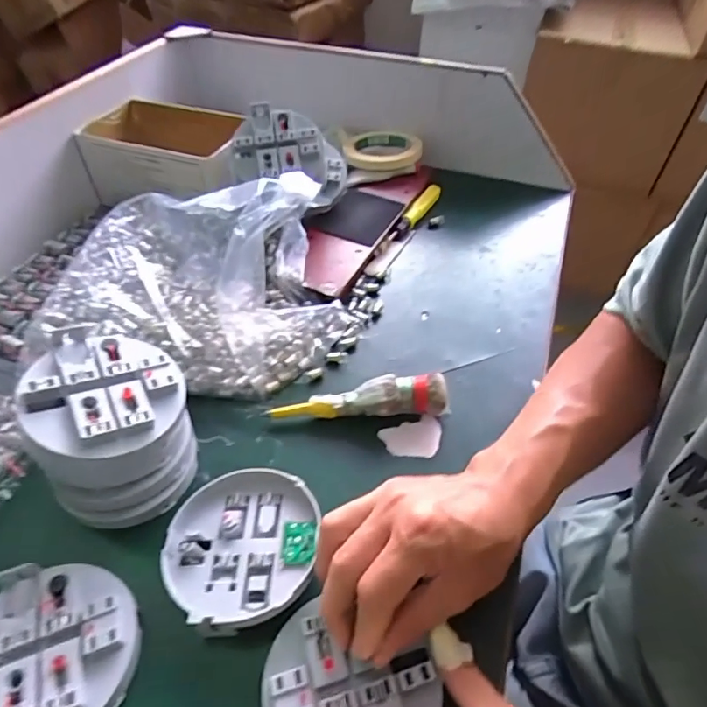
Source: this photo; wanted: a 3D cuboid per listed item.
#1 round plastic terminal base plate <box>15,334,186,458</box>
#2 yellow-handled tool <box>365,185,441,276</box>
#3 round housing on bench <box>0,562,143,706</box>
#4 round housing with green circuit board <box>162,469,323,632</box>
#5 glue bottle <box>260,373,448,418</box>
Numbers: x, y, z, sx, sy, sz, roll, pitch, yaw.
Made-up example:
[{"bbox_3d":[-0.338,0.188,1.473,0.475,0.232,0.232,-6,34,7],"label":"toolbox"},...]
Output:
[{"bbox_3d":[-0.171,0.026,0.351,0.090,0.031,0.098,2,49,-2],"label":"round plastic terminal base plate"},{"bbox_3d":[0.064,-0.155,0.627,0.020,0.020,0.185,23,50,19],"label":"yellow-handled tool"},{"bbox_3d":[-0.185,0.181,0.309,0.100,0.023,0.100,1,47,-1],"label":"round housing on bench"},{"bbox_3d":[-0.077,0.134,0.354,0.104,0.030,0.110,1,47,-1],"label":"round housing with green circuit board"},{"bbox_3d":[0.002,0.040,0.435,0.150,0.037,0.029,-3,47,-4],"label":"glue bottle"}]

